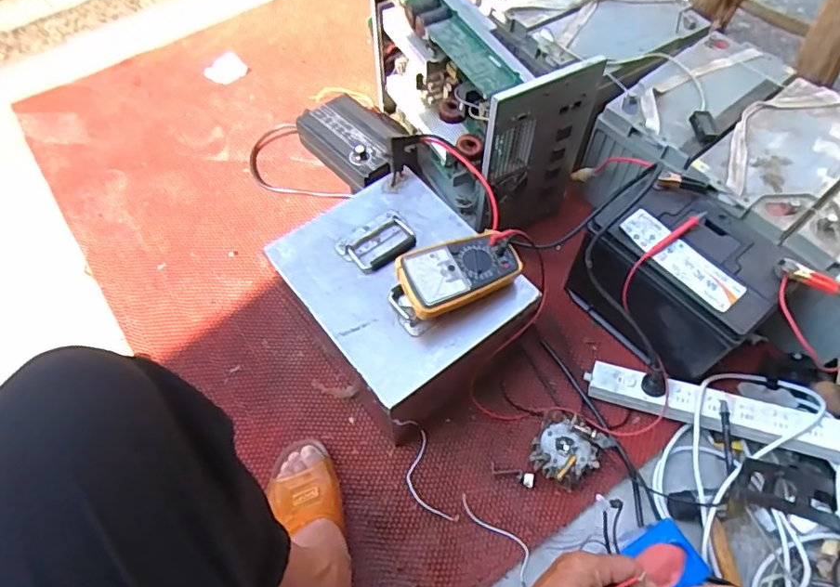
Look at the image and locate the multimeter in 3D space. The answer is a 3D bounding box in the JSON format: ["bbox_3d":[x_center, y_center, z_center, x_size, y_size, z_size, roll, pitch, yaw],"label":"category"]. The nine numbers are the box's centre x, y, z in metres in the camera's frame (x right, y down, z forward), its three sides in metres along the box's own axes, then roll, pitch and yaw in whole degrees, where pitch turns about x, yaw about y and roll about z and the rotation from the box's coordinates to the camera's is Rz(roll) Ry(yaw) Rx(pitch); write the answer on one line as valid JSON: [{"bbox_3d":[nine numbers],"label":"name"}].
[{"bbox_3d":[0.053,-0.026,0.738,0.164,0.057,0.093,-24,64,-14],"label":"multimeter"}]

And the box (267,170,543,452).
[{"bbox_3d":[-0.027,0.016,0.830,0.268,0.169,0.316,-35,67,-19],"label":"box"}]

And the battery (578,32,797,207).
[{"bbox_3d":[0.457,-0.293,0.966,0.197,0.181,0.350,38,67,18],"label":"battery"}]

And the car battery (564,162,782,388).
[{"bbox_3d":[0.377,-0.020,0.839,0.251,0.206,0.201,36,66,17],"label":"car battery"}]

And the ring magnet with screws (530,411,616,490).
[{"bbox_3d":[0.211,0.225,0.784,0.092,0.038,0.096,37,66,18],"label":"ring magnet with screws"}]

